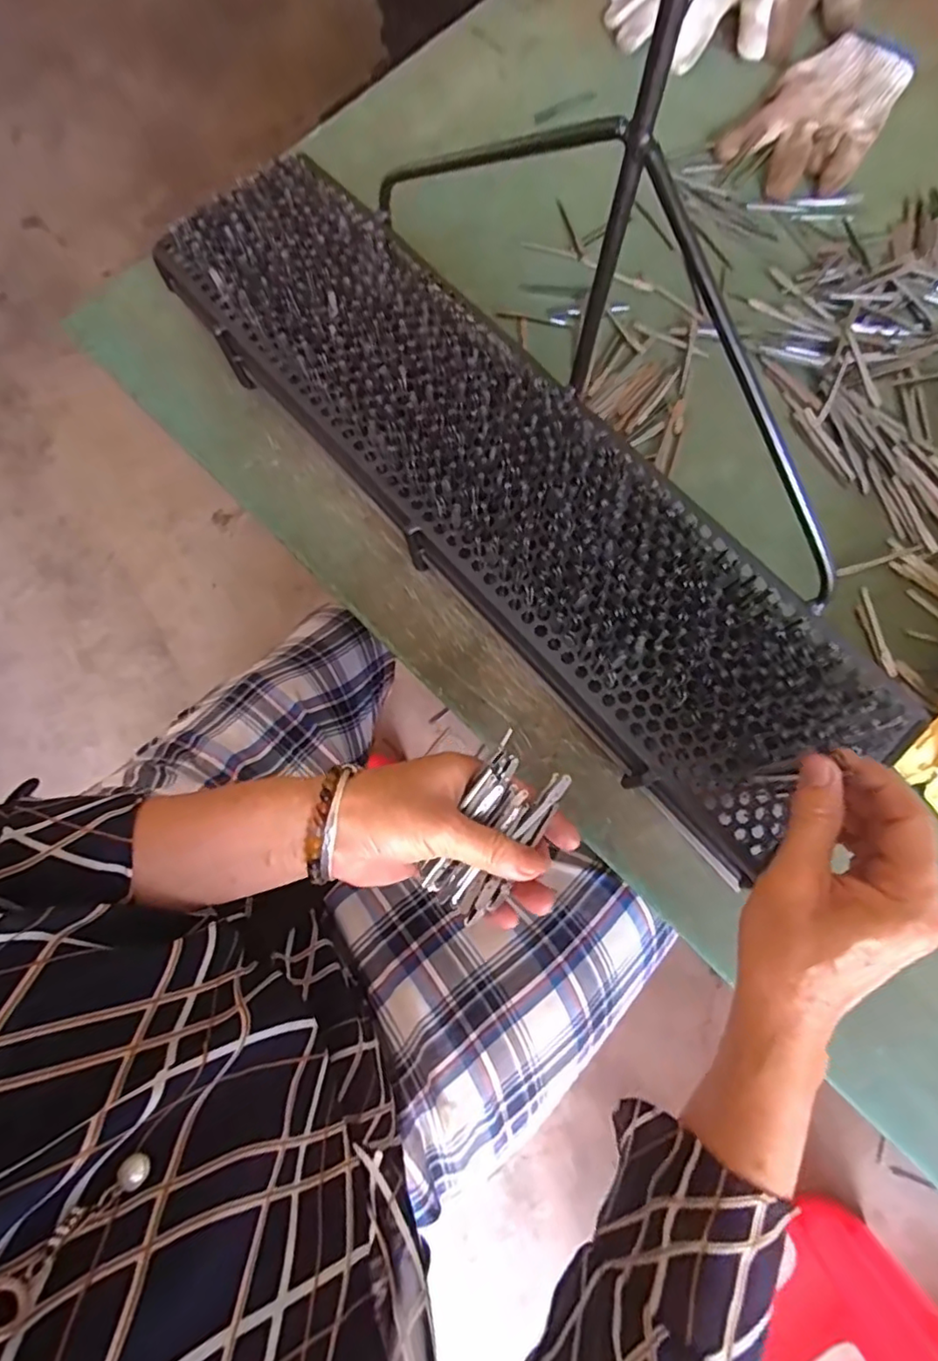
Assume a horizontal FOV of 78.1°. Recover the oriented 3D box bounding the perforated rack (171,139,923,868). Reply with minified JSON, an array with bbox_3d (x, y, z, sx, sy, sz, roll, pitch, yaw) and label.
[{"bbox_3d":[0.018,-0.141,0.387,0.147,0.037,0.569,-42,80,-7],"label":"perforated rack"}]

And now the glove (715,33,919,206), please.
[{"bbox_3d":[0.313,-0.501,0.515,0.106,0.015,0.183,38,81,9],"label":"glove"}]

